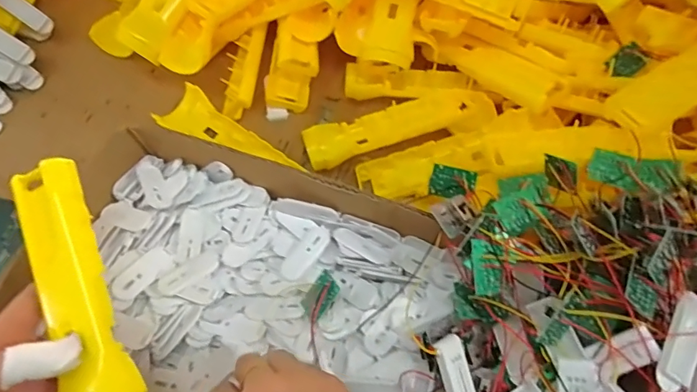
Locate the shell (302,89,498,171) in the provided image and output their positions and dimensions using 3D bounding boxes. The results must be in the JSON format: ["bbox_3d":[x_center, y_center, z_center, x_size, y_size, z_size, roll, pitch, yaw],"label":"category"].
[{"bbox_3d":[0.052,-0.066,0.454,0.187,0.026,0.050,-15,64,-9],"label":"shell"}]

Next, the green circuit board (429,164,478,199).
[{"bbox_3d":[0.082,-0.010,0.360,0.035,0.006,0.025,13,100,19],"label":"green circuit board"}]

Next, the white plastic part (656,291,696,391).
[{"bbox_3d":[0.197,0.086,0.266,0.021,0.009,0.059,23,81,10],"label":"white plastic part"}]

